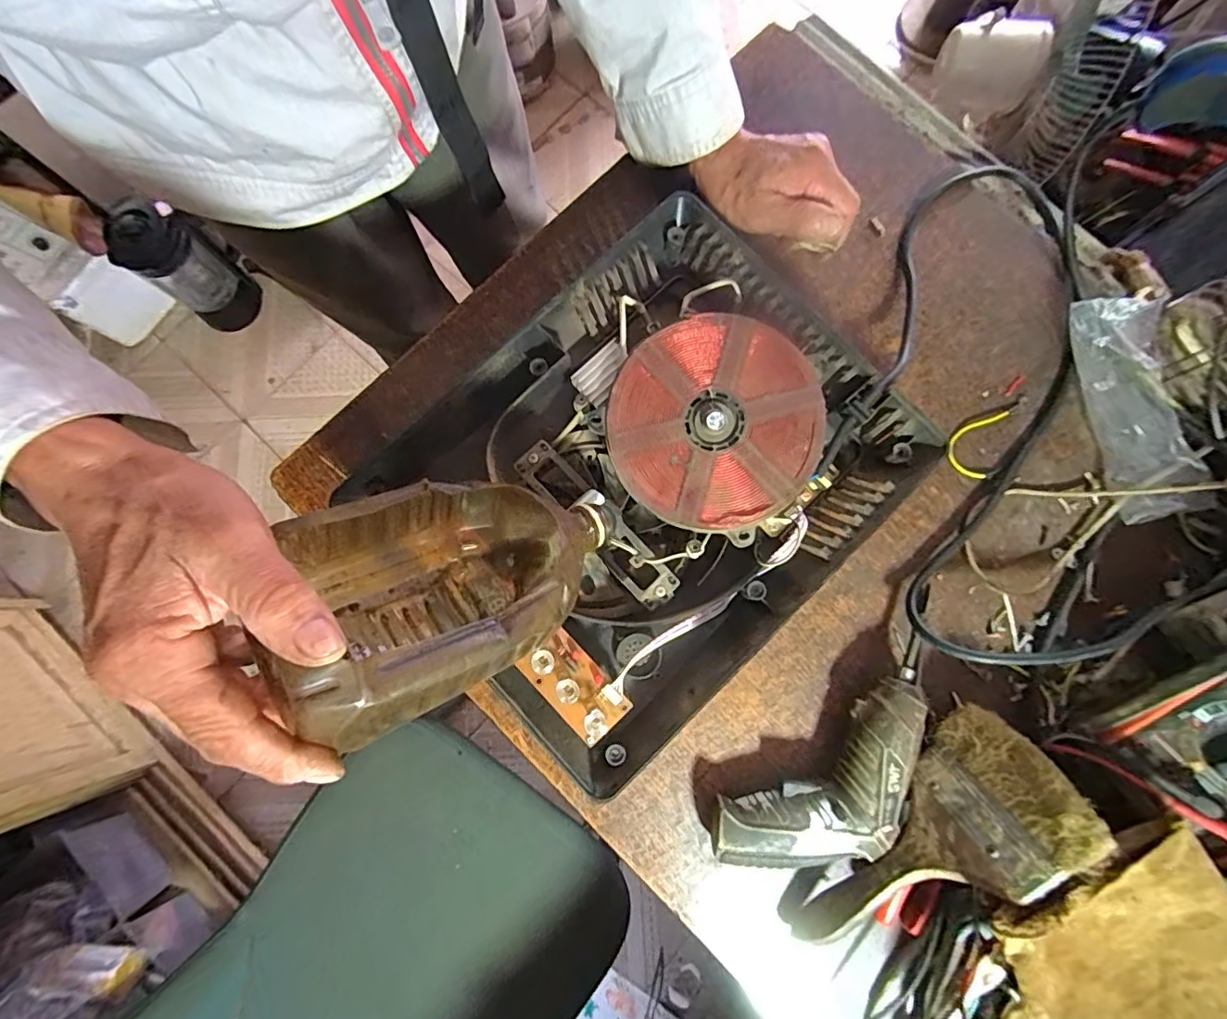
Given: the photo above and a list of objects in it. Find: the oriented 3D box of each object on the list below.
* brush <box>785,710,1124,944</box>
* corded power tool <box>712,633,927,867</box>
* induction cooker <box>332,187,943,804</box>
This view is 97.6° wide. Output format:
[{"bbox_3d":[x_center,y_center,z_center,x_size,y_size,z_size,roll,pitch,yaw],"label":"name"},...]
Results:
[{"bbox_3d":[0.206,0.220,0.352,0.185,0.098,0.026,-44,124,10],"label":"brush"},{"bbox_3d":[0.161,0.187,0.374,0.196,0.040,0.084,-36,82,-6],"label":"corded power tool"},{"bbox_3d":[0.017,-0.025,0.395,0.350,0.053,0.278,-44,82,-7],"label":"induction cooker"}]

